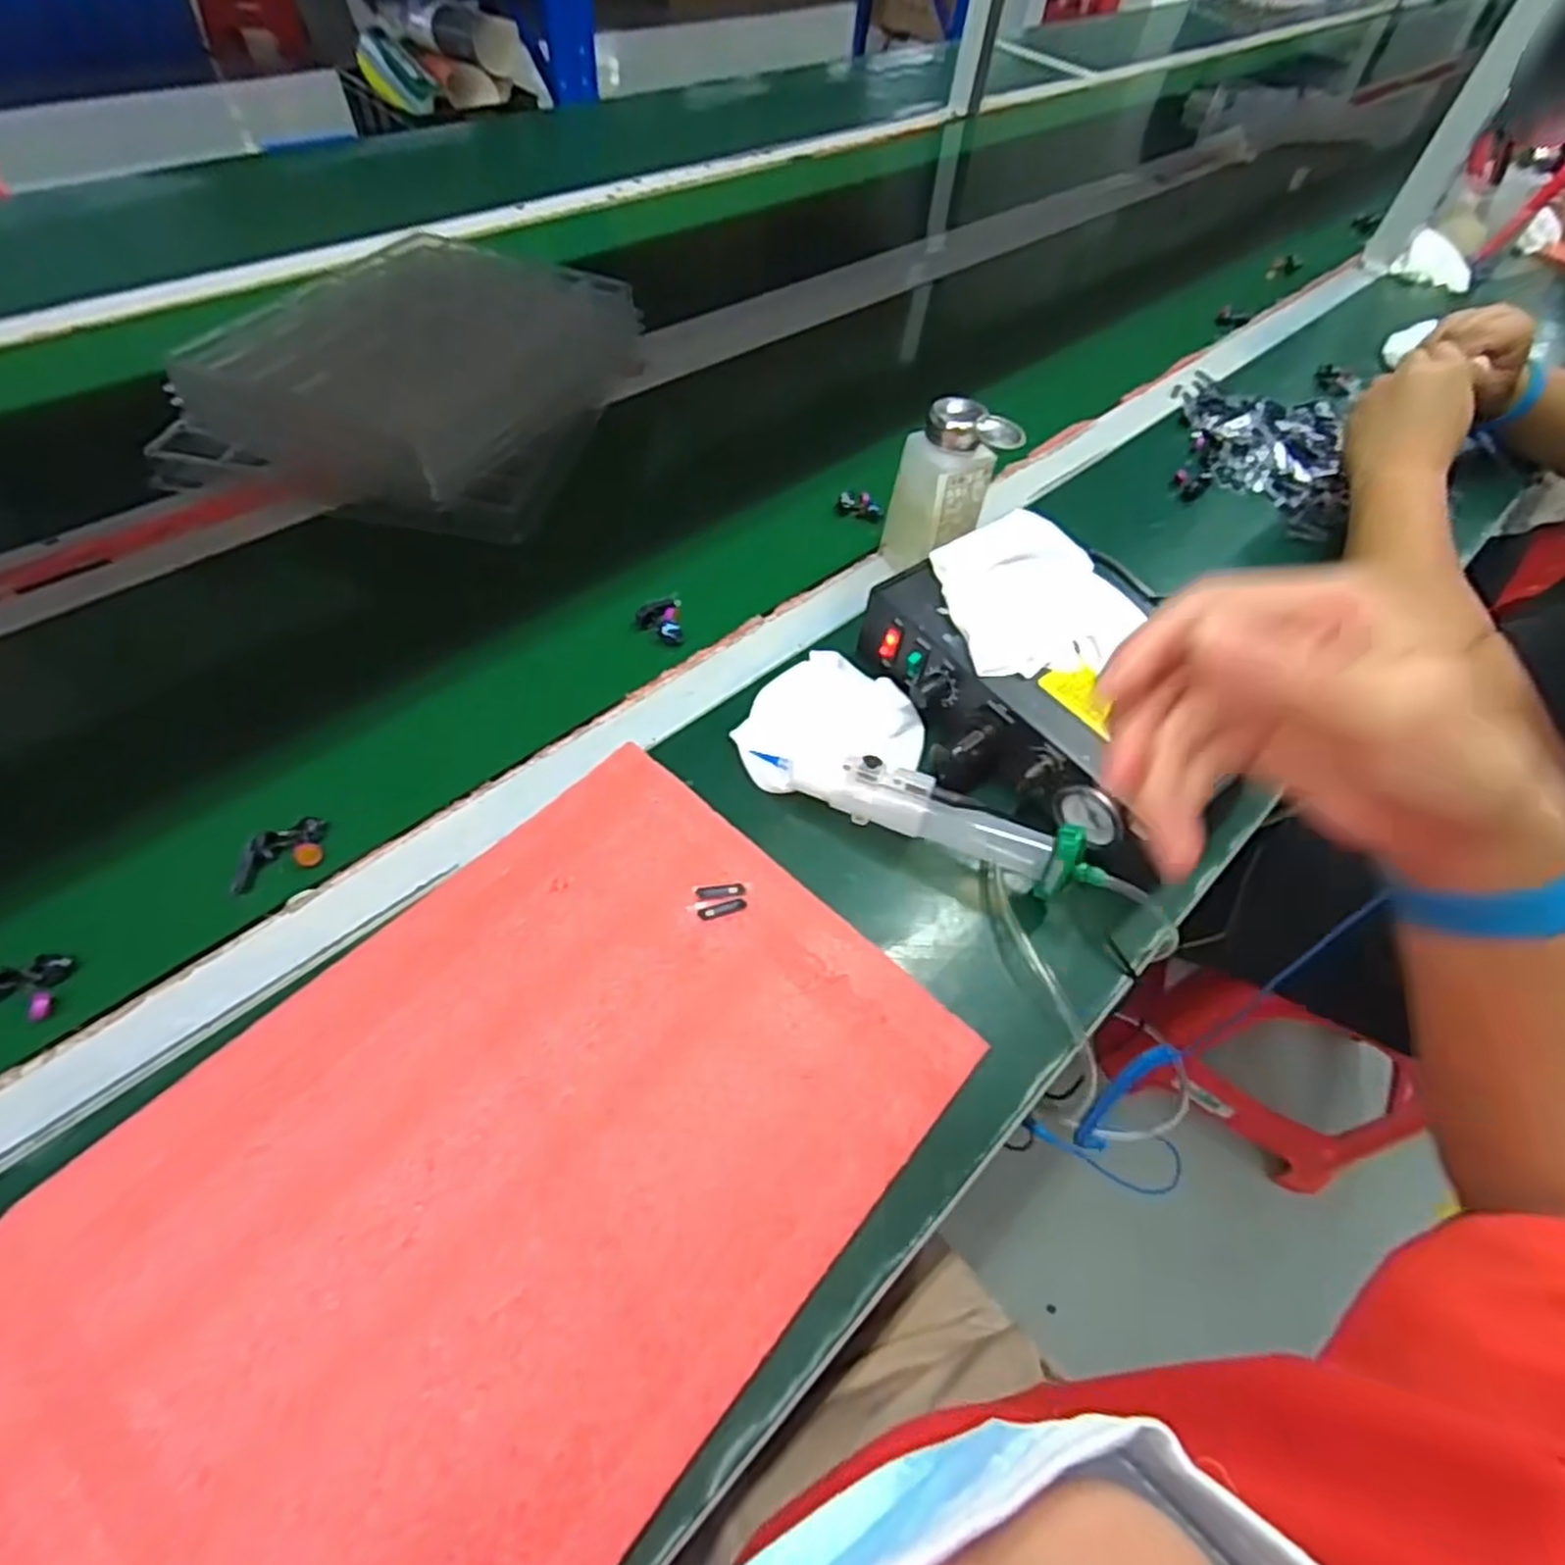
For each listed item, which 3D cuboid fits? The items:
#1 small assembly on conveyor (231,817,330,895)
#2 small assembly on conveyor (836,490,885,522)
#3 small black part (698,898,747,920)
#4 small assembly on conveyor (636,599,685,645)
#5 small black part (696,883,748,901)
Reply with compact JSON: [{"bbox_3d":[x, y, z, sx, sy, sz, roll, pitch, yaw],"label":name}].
[{"bbox_3d":[-0.281,0.038,0.432,0.048,0.021,0.030,-17,59,-17],"label":"small assembly on conveyor"},{"bbox_3d":[0.067,-0.232,0.656,0.039,0.021,0.015,15,52,-9],"label":"small assembly on conveyor"},{"bbox_3d":[-0.033,0.069,0.426,0.027,0.004,0.008,-14,58,-15],"label":"small black part"},{"bbox_3d":[-0.088,-0.116,0.556,0.032,0.015,0.038,-6,56,-10],"label":"small assembly on conveyor"},{"bbox_3d":[-0.034,0.060,0.431,0.027,0.004,0.009,-5,56,-9],"label":"small black part"}]

